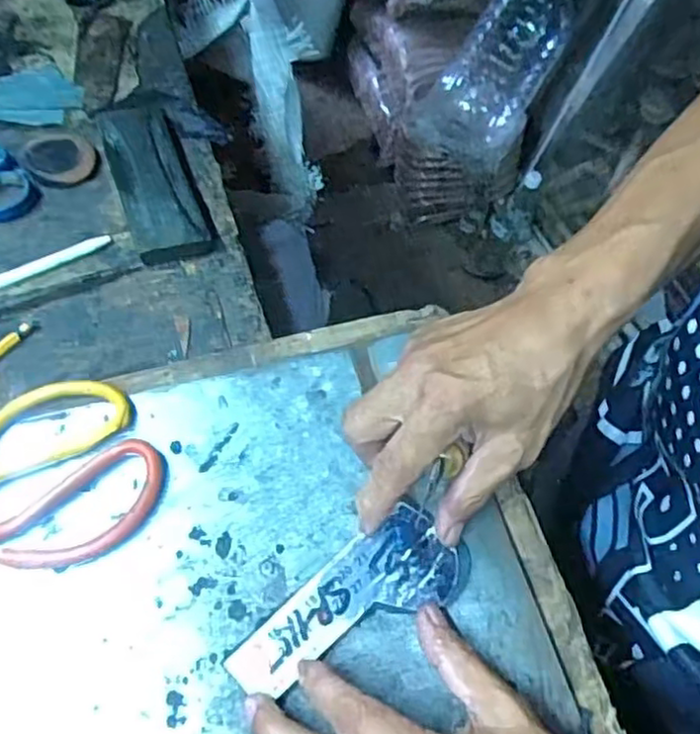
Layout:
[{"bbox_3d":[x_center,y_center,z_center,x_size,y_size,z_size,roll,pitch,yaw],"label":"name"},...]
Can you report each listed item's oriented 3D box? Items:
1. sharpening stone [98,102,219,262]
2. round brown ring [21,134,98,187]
[{"bbox_3d":[-0.149,-0.146,0.522,0.057,0.024,0.157,-17,59,-16],"label":"sharpening stone"},{"bbox_3d":[-0.224,-0.161,0.529,0.055,0.008,0.059,2,56,-3],"label":"round brown ring"}]

